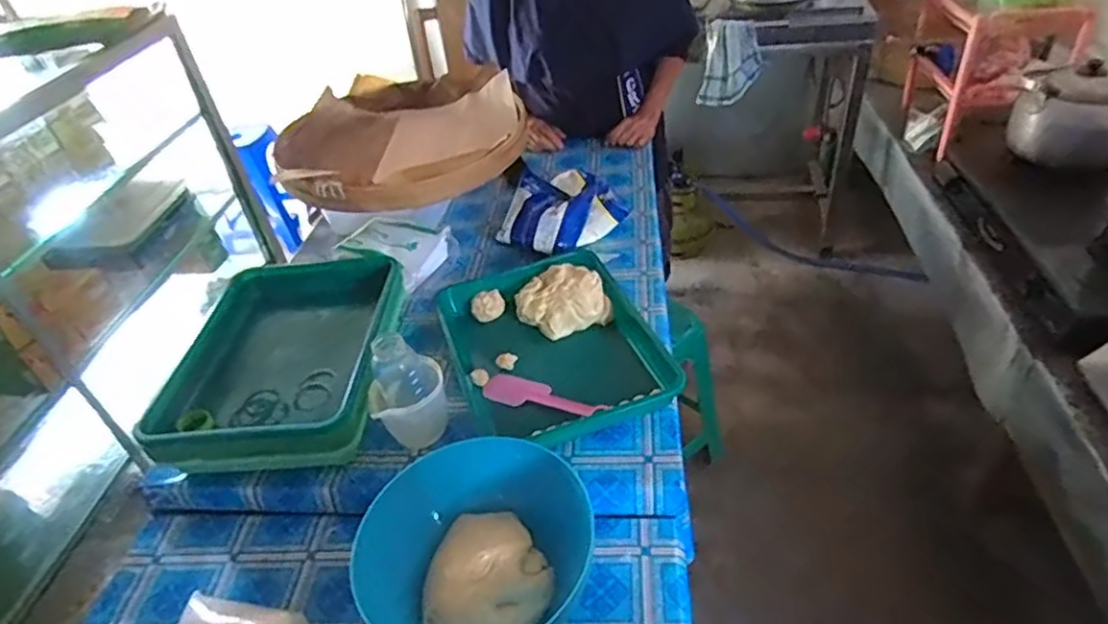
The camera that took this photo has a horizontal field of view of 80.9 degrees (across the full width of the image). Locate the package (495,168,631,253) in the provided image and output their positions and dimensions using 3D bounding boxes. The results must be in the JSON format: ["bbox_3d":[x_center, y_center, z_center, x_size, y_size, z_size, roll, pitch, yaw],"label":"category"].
[{"bbox_3d":[0.019,-0.175,1.161,0.197,0.082,0.183,12,43,23],"label":"package"}]

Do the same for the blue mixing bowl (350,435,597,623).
[{"bbox_3d":[-0.077,0.249,0.687,0.207,0.120,0.209,-5,39,4],"label":"blue mixing bowl"}]

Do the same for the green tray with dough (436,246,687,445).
[{"bbox_3d":[-0.001,0.037,0.918,0.268,0.045,0.344,-18,40,-12],"label":"green tray with dough"}]

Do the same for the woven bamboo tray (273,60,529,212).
[{"bbox_3d":[-0.275,-0.339,1.265,0.443,0.088,0.496,-14,39,-7],"label":"woven bamboo tray"}]

